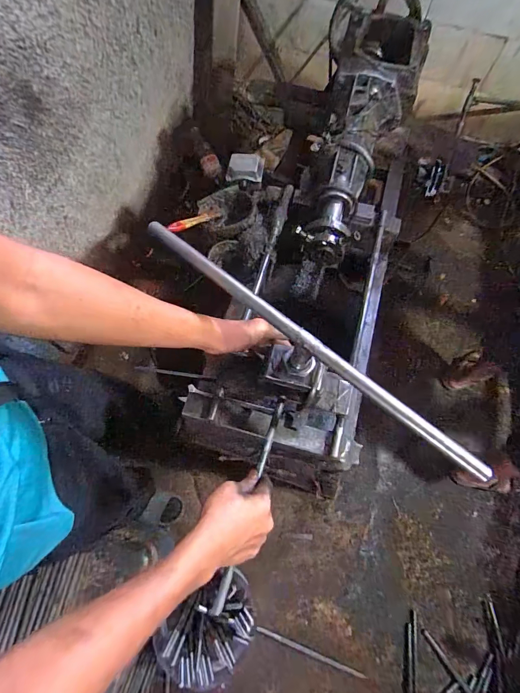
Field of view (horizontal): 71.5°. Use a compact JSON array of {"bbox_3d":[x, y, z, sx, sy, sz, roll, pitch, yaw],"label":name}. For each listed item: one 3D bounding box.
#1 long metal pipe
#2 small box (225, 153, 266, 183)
[{"bbox_3d":[0.053,-0.006,0.415,0.467,0.018,0.019,38,71,8],"label":"long metal pipe"},{"bbox_3d":[-0.035,-0.434,0.878,0.087,0.030,0.071,6,68,-1],"label":"small box"}]

